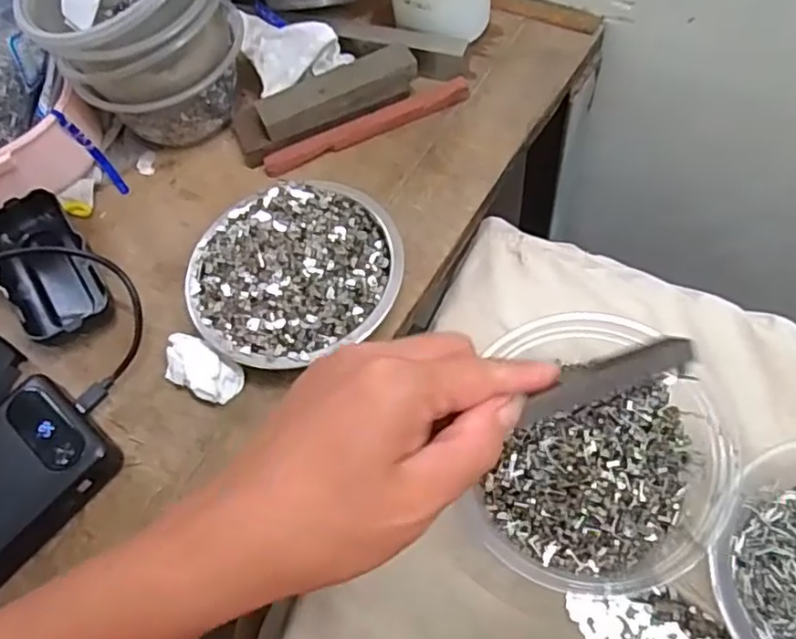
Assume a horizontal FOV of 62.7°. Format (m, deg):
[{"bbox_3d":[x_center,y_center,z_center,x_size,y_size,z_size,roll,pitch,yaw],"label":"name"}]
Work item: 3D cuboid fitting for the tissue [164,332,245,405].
[{"bbox_3d":[-0.108,0.030,0.366,0.047,0.022,0.025,24,67,19],"label":"tissue"}]

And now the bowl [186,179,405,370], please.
[{"bbox_3d":[-0.058,-0.026,0.383,0.119,0.032,0.120,-3,61,6],"label":"bowl"}]

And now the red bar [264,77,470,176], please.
[{"bbox_3d":[-0.021,-0.131,0.439,0.146,0.009,0.014,-24,61,-6],"label":"red bar"}]

